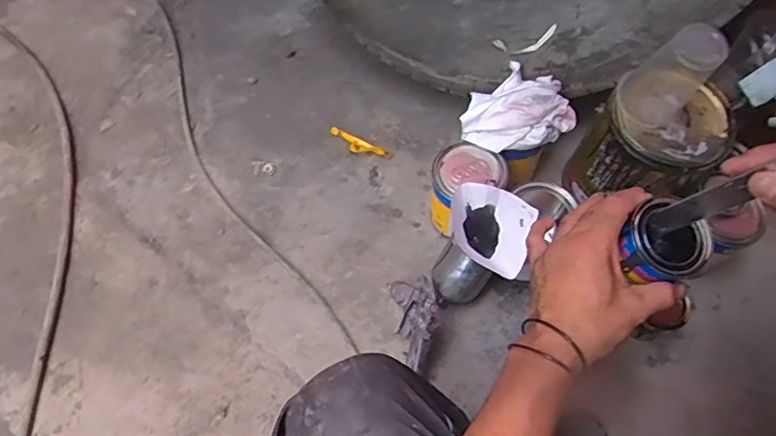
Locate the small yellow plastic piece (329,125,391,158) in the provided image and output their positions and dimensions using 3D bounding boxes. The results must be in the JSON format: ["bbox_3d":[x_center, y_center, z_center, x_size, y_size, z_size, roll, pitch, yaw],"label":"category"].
[{"bbox_3d":[-0.050,-0.126,0.950,0.117,0.007,0.034,30,68,11],"label":"small yellow plastic piece"}]

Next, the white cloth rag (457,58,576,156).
[{"bbox_3d":[0.173,-0.152,0.767,0.139,0.055,0.127,-23,68,-12],"label":"white cloth rag"}]

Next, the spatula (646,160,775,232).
[{"bbox_3d":[0.254,-0.022,0.398,0.025,0.182,0.009,37,70,2],"label":"spatula"}]

